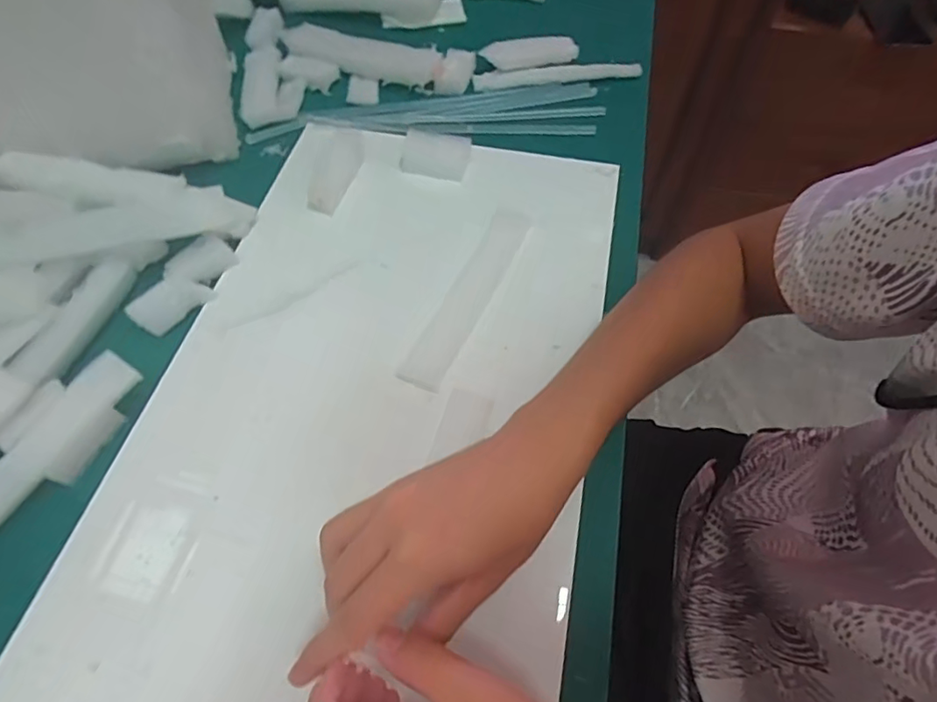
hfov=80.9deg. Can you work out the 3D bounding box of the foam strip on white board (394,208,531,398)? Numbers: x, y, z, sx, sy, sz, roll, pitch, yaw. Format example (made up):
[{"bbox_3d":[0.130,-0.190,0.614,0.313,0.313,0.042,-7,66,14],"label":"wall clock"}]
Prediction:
[{"bbox_3d":[0.001,-0.047,0.422,0.034,0.004,0.177,23,61,13],"label":"foam strip on white board"}]

